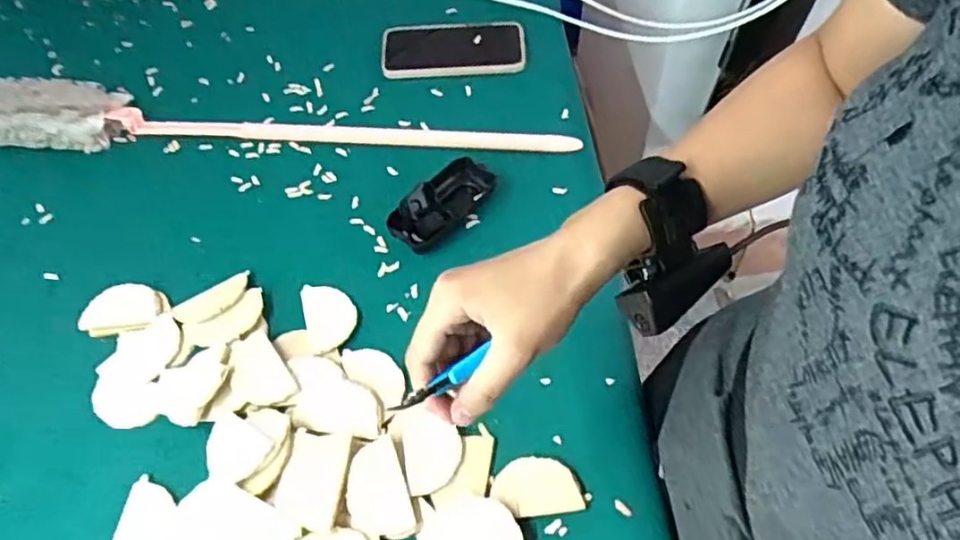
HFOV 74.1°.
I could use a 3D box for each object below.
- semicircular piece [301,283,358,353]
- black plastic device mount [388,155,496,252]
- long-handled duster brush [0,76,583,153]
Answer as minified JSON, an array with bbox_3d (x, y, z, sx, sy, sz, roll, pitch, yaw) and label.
[{"bbox_3d":[-0.133,0.039,0.561,0.044,0.005,0.066,-17,59,-7],"label":"semicircular piece"},{"bbox_3d":[-0.036,-0.063,0.612,0.052,0.028,0.108,38,68,24],"label":"black plastic device mount"},{"bbox_3d":[-0.242,-0.165,0.668,0.686,0.051,0.078,1,58,5],"label":"long-handled duster brush"}]

